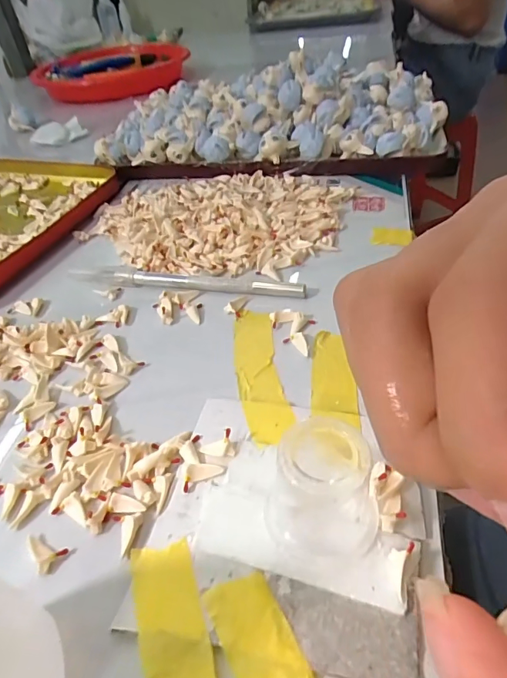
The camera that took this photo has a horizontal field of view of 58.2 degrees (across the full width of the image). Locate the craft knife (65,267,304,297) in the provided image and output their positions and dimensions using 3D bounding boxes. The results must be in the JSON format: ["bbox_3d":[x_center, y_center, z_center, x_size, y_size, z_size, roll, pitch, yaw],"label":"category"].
[{"bbox_3d":[-0.041,-0.034,0.269,0.143,0.008,0.010,6,44,13],"label":"craft knife"}]

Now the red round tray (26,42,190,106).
[{"bbox_3d":[-0.203,-0.409,0.687,0.216,0.035,0.198,-5,43,2],"label":"red round tray"}]

